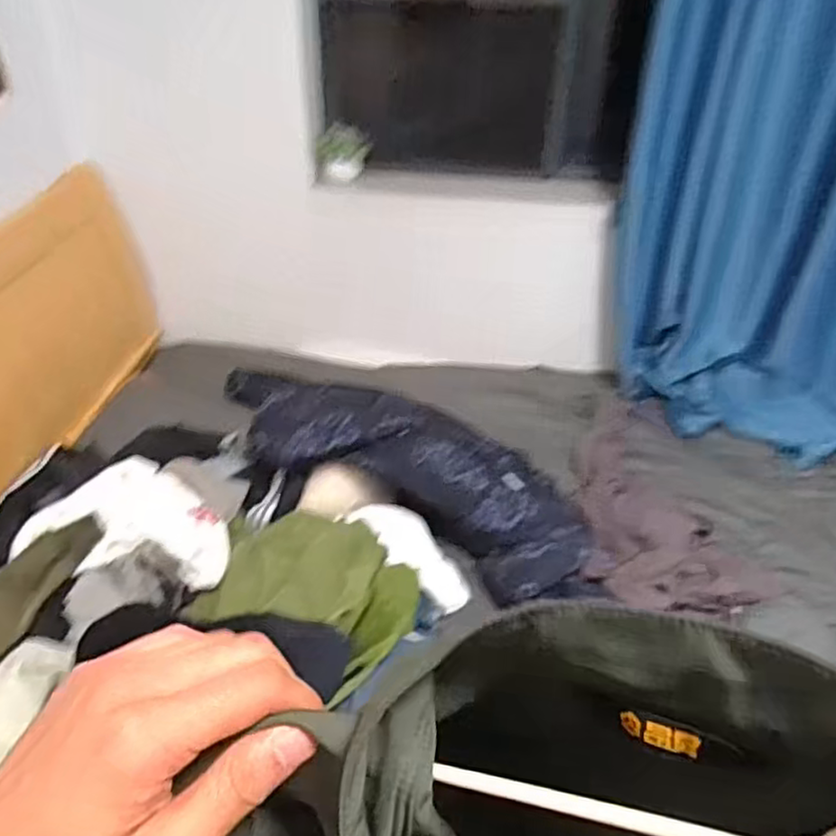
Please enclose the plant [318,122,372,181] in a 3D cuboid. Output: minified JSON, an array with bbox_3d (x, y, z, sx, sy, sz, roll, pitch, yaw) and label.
[{"bbox_3d":[-0.191,-0.698,1.774,0.130,0.104,0.137,2,37,0],"label":"plant"}]

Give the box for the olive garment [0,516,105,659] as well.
[{"bbox_3d":[-0.648,0.288,1.057,0.121,0.057,0.332,16,40,18],"label":"olive garment"}]

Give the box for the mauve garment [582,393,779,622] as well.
[{"bbox_3d":[0.497,0.186,1.485,0.278,0.140,0.588,0,37,-2],"label":"mauve garment"}]

